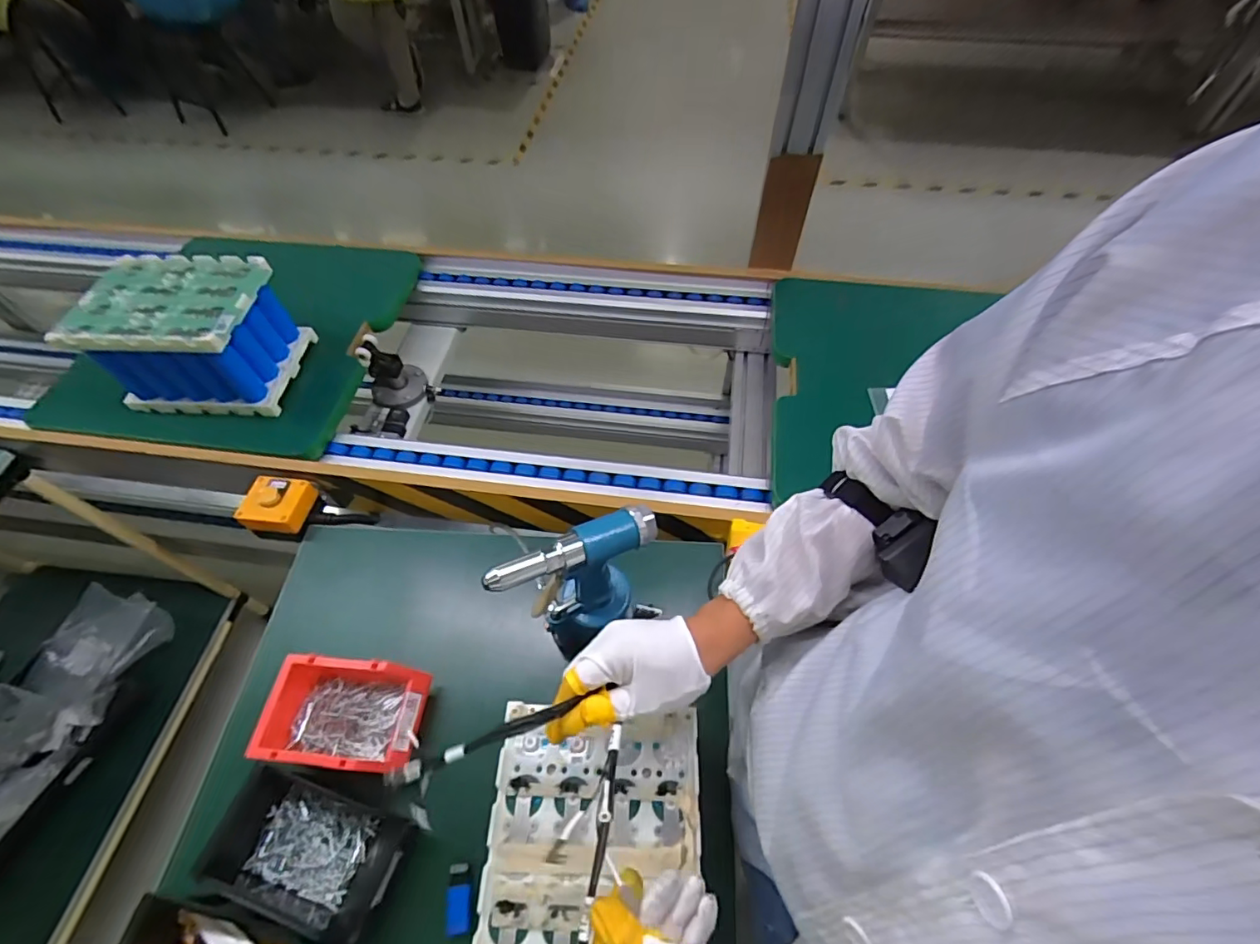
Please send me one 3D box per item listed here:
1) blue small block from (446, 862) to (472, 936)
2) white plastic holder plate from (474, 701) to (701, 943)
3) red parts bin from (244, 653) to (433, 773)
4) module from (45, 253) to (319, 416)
[{"bbox_3d":[-0.170,0.425,0.535,0.022,0.013,0.055,-9,58,-4],"label":"blue small block"},{"bbox_3d":[-0.031,0.316,0.436,0.172,0.017,0.225,1,58,2],"label":"white plastic holder plate"},{"bbox_3d":[-0.322,0.271,0.603,0.165,0.062,0.109,3,58,3],"label":"red parts bin"},{"bbox_3d":[-0.679,-0.215,0.843,0.250,0.151,0.194,1,58,2],"label":"module"}]

